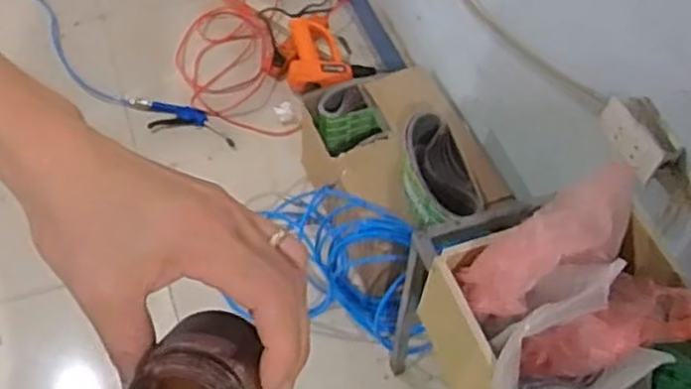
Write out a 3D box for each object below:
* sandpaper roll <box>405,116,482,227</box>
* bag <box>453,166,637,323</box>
[{"bbox_3d":[0.173,-0.043,1.383,0.124,0.091,0.227,-10,55,-10],"label":"sandpaper roll"},{"bbox_3d":[0.217,0.057,0.794,0.214,0.089,0.084,-39,58,13],"label":"bag"}]

